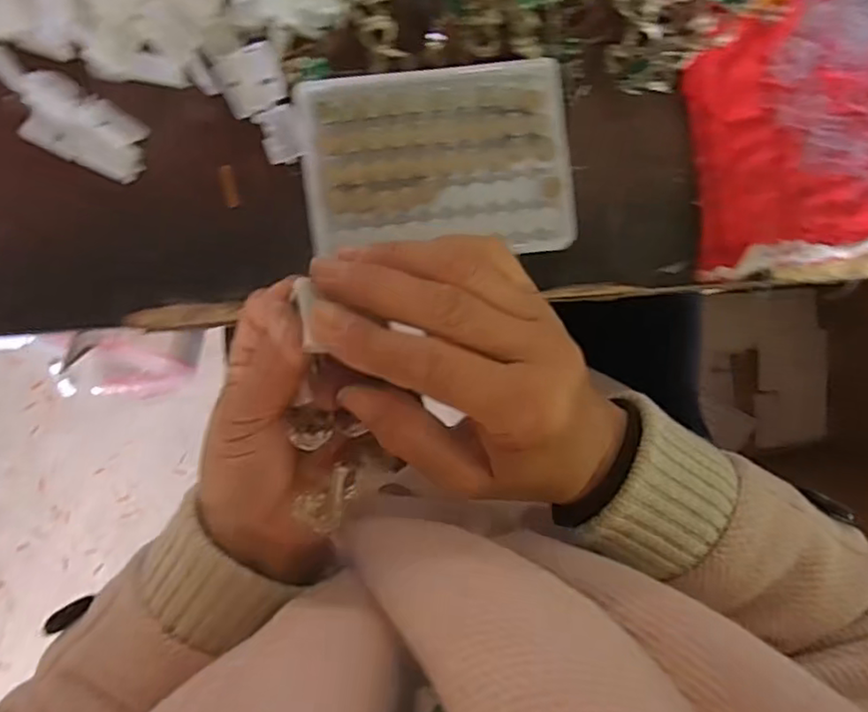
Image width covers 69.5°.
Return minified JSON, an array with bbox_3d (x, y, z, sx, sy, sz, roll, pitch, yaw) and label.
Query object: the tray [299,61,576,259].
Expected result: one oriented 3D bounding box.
[{"bbox_3d":[0.002,-0.098,0.321,0.132,0.020,0.090,-5,94,-4],"label":"tray"}]

